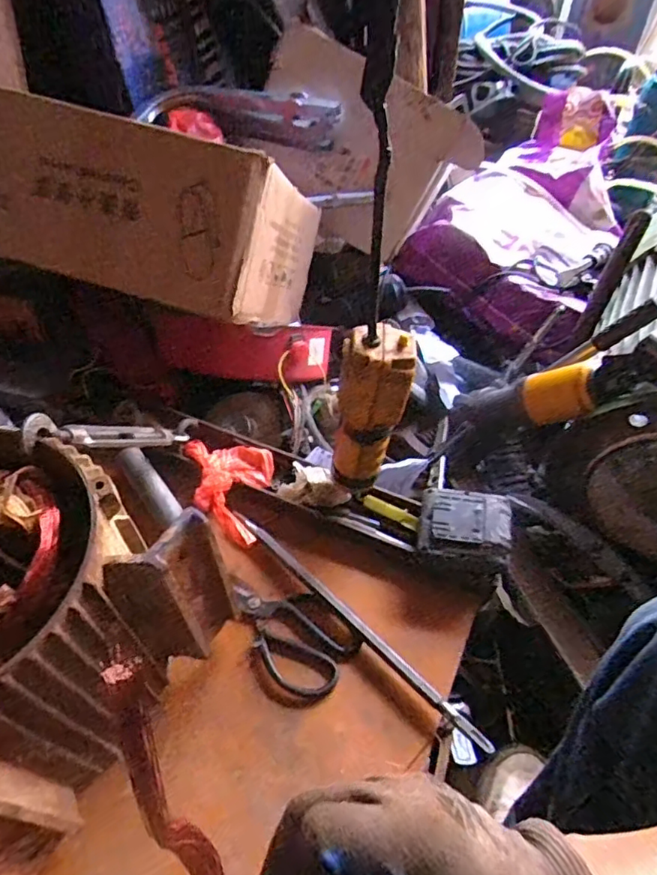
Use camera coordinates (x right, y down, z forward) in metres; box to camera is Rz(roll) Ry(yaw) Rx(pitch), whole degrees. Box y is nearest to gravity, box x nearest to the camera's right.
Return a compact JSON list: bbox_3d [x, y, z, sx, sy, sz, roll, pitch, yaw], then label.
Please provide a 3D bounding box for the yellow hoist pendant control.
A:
[{"bbox_3d":[0.041,-0.019,0.566,0.070,0.198,0.050,10,53,8],"label":"yellow hoist pendant control"}]

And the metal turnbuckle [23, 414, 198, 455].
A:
[{"bbox_3d":[-0.205,-0.007,0.592,0.023,0.289,0.031,13,92,10],"label":"metal turnbuckle"}]

